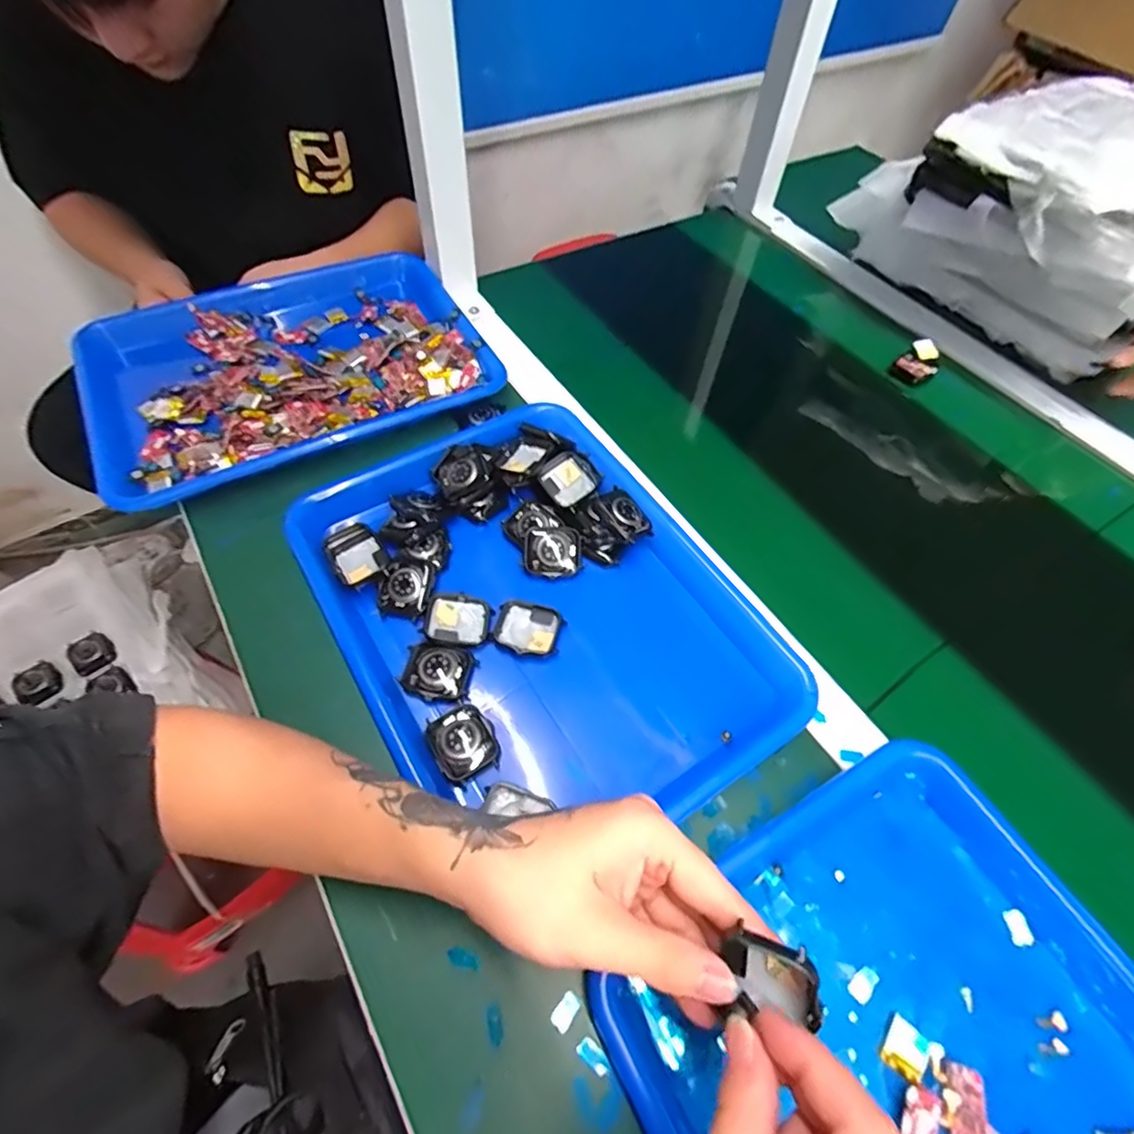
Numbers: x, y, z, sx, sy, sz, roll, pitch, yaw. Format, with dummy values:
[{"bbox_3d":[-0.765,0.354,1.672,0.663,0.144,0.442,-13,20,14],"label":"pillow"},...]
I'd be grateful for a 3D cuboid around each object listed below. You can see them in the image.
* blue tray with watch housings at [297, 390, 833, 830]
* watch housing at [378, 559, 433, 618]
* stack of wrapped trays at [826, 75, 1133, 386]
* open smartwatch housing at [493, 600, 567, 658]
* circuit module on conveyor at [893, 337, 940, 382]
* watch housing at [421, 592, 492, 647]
[{"bbox_3d":[-0.021,0.027,0.401,0.251,0.038,0.326,-29,63,-19],"label":"blue tray with watch housings"},{"bbox_3d":[-0.115,0.014,0.409,0.034,0.014,0.040,4,57,1],"label":"watch housing"},{"bbox_3d":[0.521,-0.373,0.613,0.293,0.180,0.326,-28,62,-18],"label":"stack of wrapped trays"},{"bbox_3d":[-0.027,0.044,0.404,0.047,0.009,0.036,12,58,6],"label":"open smartwatch housing"},{"bbox_3d":[0.368,-0.214,0.598,0.037,0.023,0.052,36,63,19],"label":"circuit module on conveyor"},{"bbox_3d":[-0.077,0.037,0.403,0.045,0.011,0.038,2,57,0],"label":"watch housing"}]

